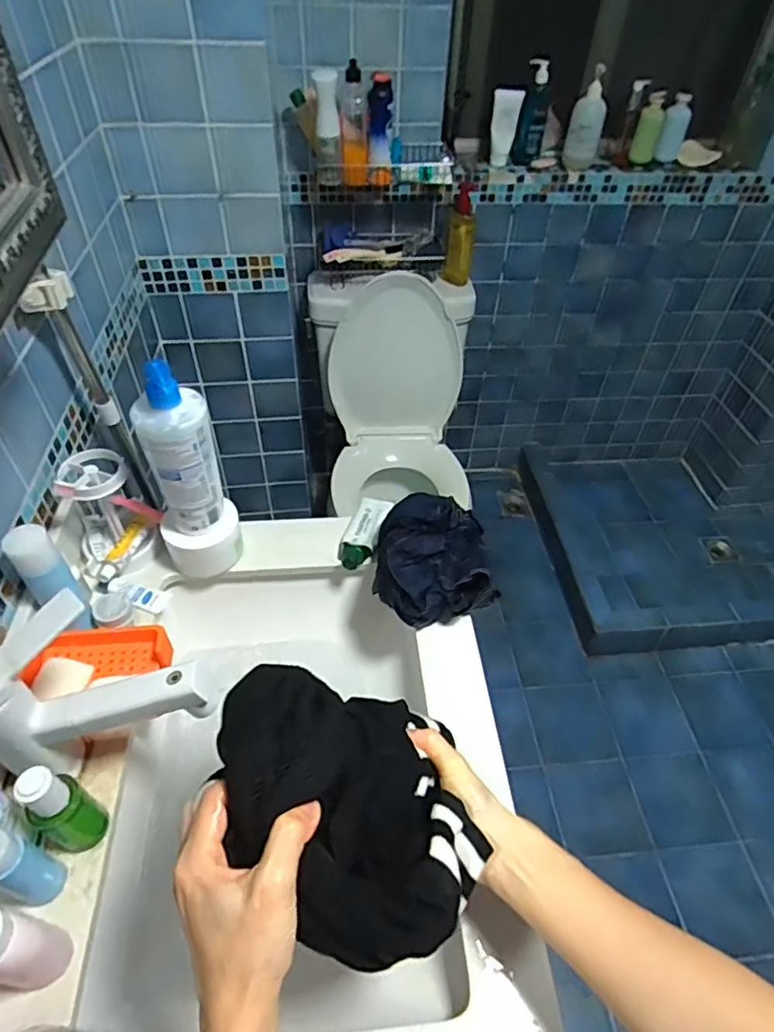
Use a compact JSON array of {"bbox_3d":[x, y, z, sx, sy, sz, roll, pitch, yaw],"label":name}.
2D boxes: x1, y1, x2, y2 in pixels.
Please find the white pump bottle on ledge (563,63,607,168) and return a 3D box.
[{"bbox_3d":[0.474,-0.930,1.373,0.080,0.196,0.065,14,49,10],"label":"white pump bottle on ledge"}]

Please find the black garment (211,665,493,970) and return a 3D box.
[{"bbox_3d":[-0.021,0.189,0.392,0.150,0.131,0.179,-20,51,-19],"label":"black garment"}]

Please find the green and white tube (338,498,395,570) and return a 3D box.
[{"bbox_3d":[-0.030,0.021,0.752,0.045,0.024,0.131,13,48,9],"label":"green and white tube"}]

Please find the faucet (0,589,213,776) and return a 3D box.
[{"bbox_3d":[-0.242,0.151,0.497,0.183,0.166,0.087,-10,49,-11],"label":"faucet"}]

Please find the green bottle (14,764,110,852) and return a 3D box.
[{"bbox_3d":[-0.259,0.236,0.465,0.030,0.113,0.038,22,50,17],"label":"green bottle"}]

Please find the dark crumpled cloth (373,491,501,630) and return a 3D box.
[{"bbox_3d":[0.052,0.045,0.680,0.132,0.078,0.150,-5,48,-7],"label":"dark crumpled cloth"}]

